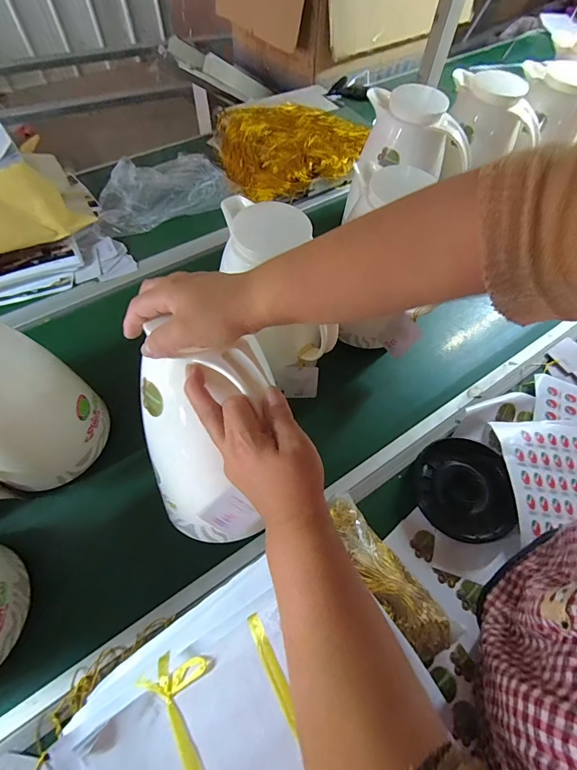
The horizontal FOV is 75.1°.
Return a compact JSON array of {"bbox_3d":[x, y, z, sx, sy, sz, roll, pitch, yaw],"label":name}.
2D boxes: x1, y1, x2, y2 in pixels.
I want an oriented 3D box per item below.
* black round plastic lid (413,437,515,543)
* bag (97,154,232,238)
[{"bbox_3d":[0.243,0.143,0.521,0.131,0.020,0.136,1,61,-2],"label":"black round plastic lid"},{"bbox_3d":[-0.270,-0.418,0.776,0.283,0.079,0.154,-26,65,-16],"label":"bag"}]

